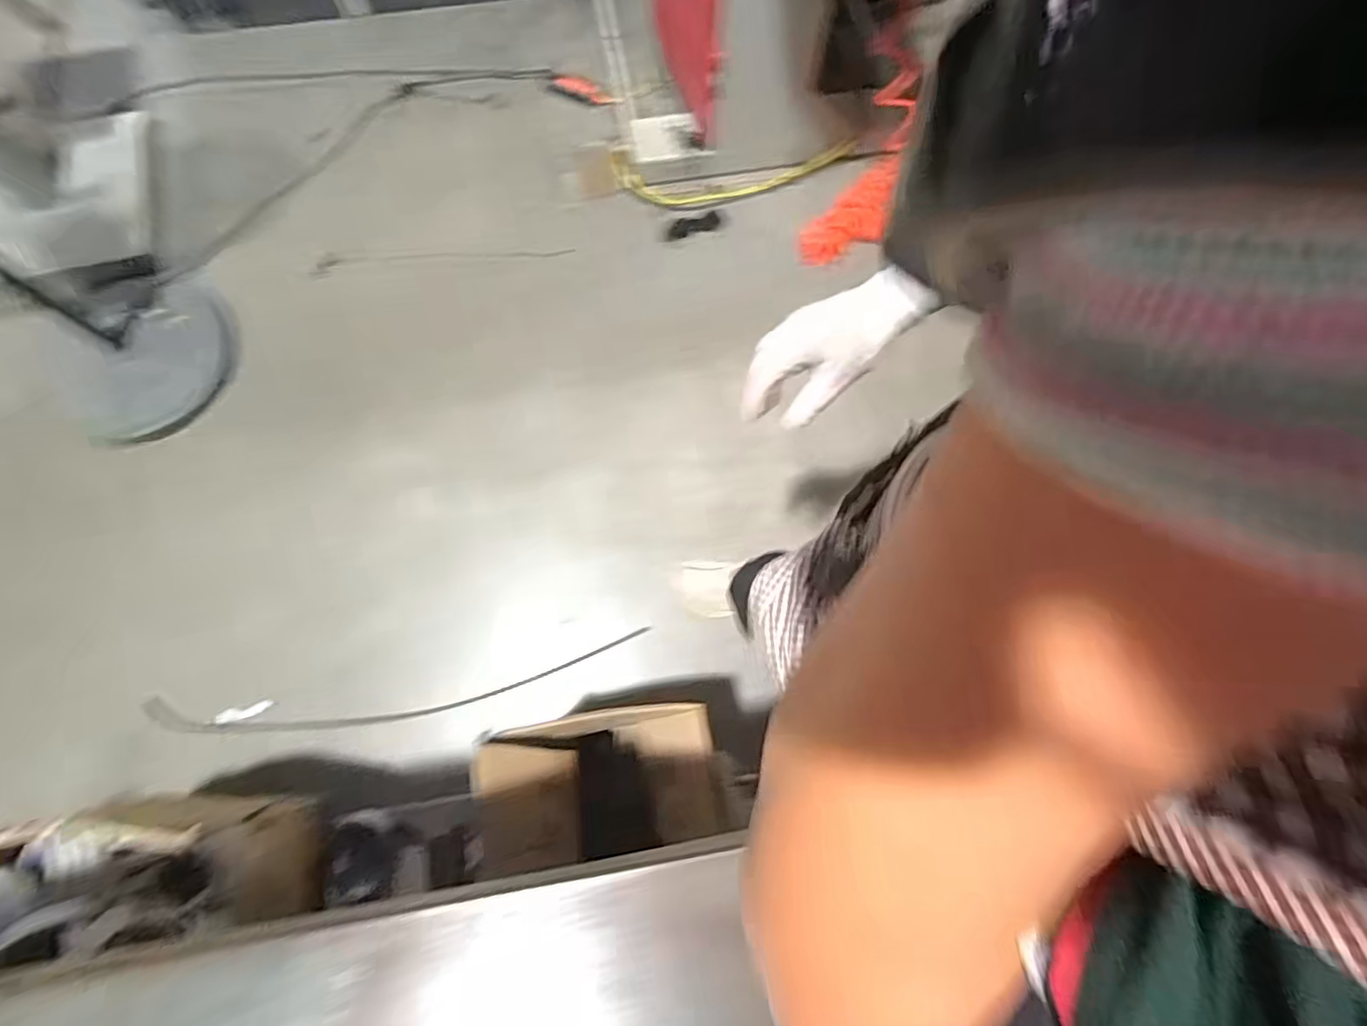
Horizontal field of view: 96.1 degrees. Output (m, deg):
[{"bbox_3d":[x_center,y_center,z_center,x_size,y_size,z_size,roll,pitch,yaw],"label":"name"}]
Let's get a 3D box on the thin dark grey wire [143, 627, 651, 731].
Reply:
[{"bbox_3d":[-0.524,0.335,1.161,0.926,0.016,0.101,-7,73,-4],"label":"thin dark grey wire"}]

